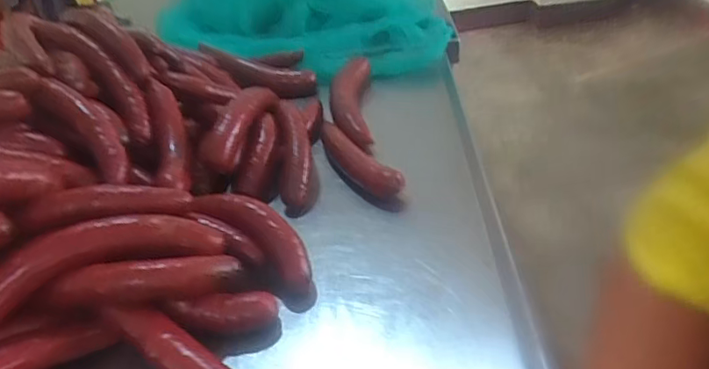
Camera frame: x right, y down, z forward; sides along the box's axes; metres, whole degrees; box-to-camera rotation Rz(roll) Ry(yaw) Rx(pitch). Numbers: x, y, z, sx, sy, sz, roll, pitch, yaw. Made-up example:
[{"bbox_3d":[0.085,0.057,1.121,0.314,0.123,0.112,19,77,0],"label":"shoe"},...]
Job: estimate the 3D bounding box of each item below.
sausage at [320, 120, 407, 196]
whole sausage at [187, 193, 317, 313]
[{"bbox_3d":[-0.004,-0.037,0.745,0.044,0.036,0.220,-22,36,-20],"label":"sausage"},{"bbox_3d":[-0.106,0.055,0.584,0.188,0.044,0.057,40,48,23],"label":"whole sausage"}]

